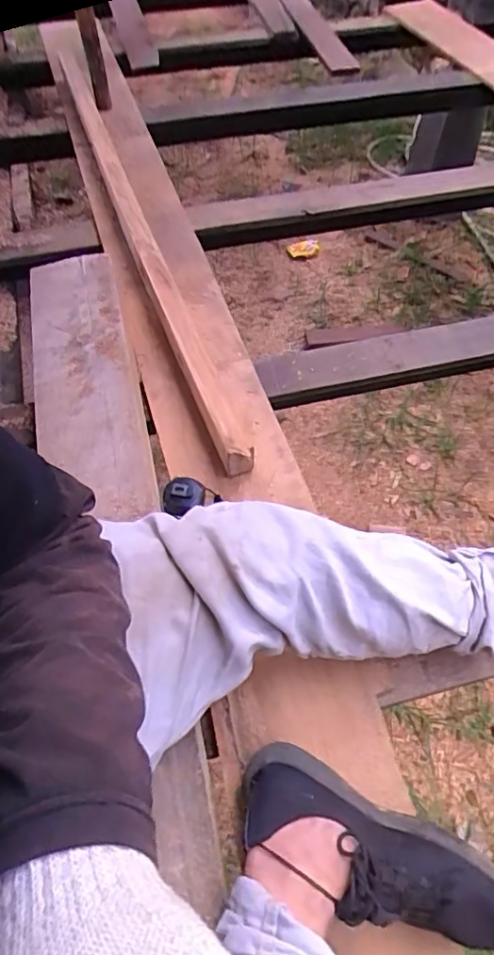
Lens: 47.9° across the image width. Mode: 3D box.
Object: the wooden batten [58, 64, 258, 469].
[{"bbox_3d":[-0.244,-0.561,1.155,0.049,0.063,1.359,-17,58,-11],"label":"wooden batten"}]

